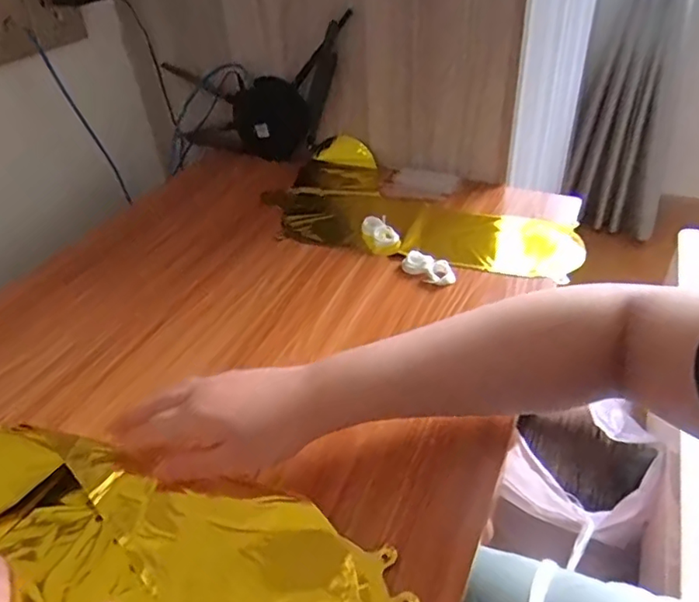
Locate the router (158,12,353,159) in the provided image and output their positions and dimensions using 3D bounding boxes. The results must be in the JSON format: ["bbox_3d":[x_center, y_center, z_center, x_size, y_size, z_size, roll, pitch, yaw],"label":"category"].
[{"bbox_3d":[-0.145,-0.292,0.810,0.305,0.170,0.061,13,41,20],"label":"router"}]

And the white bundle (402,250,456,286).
[{"bbox_3d":[0.083,-0.036,0.605,0.029,0.017,0.060,-29,44,-29],"label":"white bundle"}]

